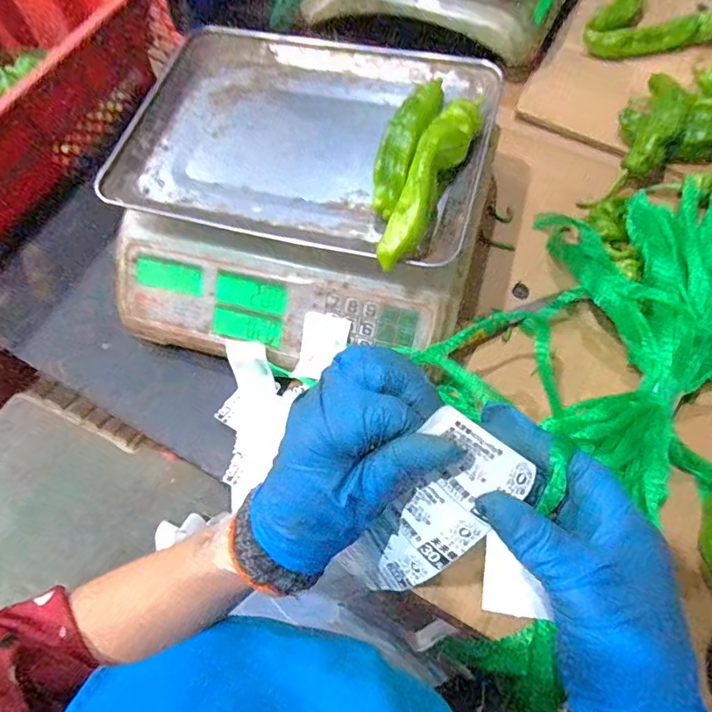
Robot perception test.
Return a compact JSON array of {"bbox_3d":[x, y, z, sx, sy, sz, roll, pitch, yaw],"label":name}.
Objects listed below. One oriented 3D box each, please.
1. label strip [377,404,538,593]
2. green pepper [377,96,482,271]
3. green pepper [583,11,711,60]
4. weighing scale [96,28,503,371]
[{"bbox_3d":[0.044,0.087,0.263,0.052,0.130,0.020,31,31,14],"label":"label strip"},{"bbox_3d":[0.062,-0.147,0.403,0.040,0.035,0.178,20,69,10],"label":"green pepper"},{"bbox_3d":[0.402,-0.409,0.629,0.222,0.029,0.033,-9,67,-2],"label":"green pepper"},{"bbox_3d":[-0.047,-0.158,0.487,0.335,0.152,0.312,-1,67,1],"label":"weighing scale"}]

